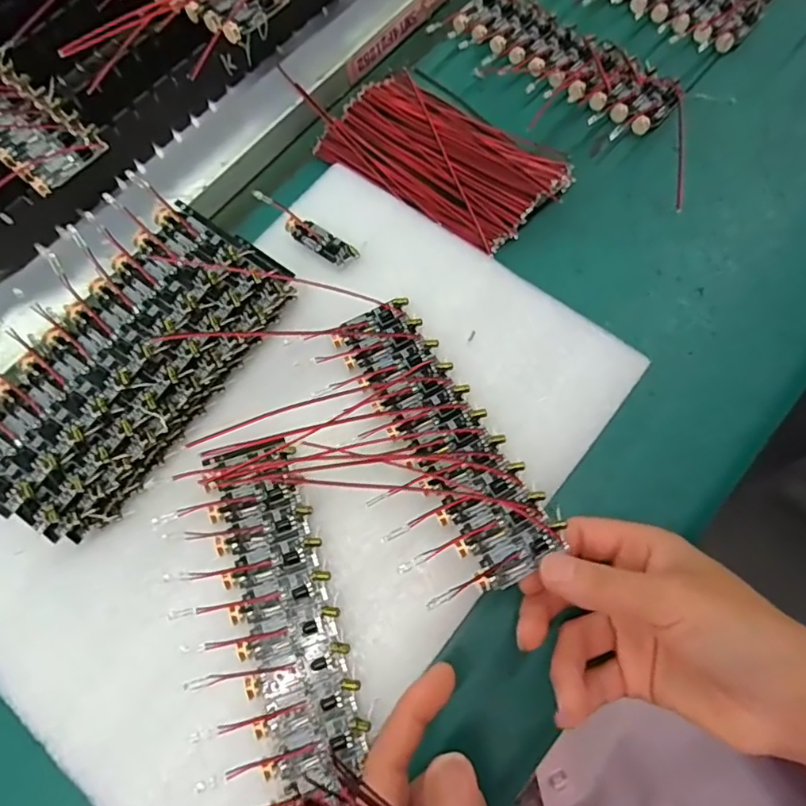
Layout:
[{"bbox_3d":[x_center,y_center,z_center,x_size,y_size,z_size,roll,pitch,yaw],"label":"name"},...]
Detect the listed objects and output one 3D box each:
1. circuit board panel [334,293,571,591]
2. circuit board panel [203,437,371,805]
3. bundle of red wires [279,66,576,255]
[{"bbox_3d":[0.017,0.011,0.277,0.044,0.006,0.152,-27,63,-8],"label":"circuit board panel"},{"bbox_3d":[-0.055,0.090,0.262,0.045,0.007,0.149,-18,71,-5],"label":"circuit board panel"},{"bbox_3d":[0.022,-0.155,0.348,0.148,0.011,0.083,39,75,13],"label":"bundle of red wires"}]

